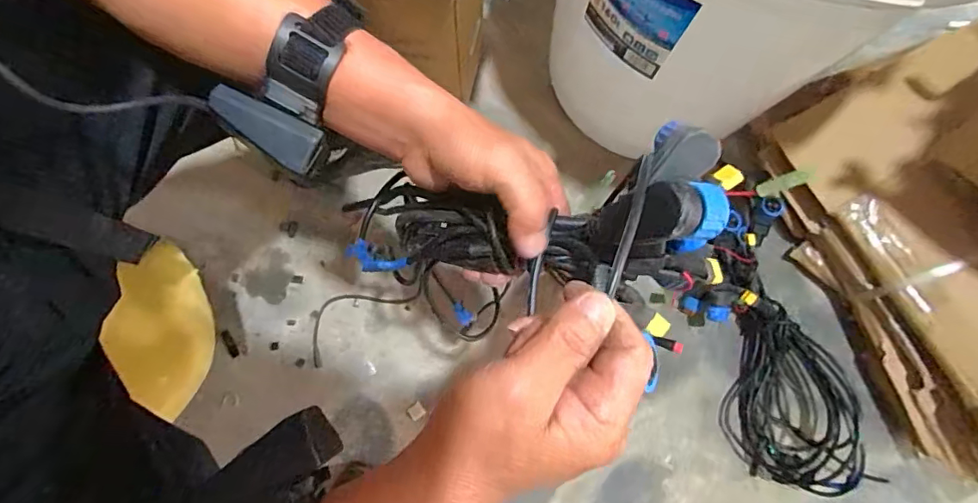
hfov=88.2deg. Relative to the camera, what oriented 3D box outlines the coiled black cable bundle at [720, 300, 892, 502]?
[{"bbox_3d":[0.432,0.202,0.713,0.152,0.110,0.247,10,78,0],"label":"coiled black cable bundle"}]

